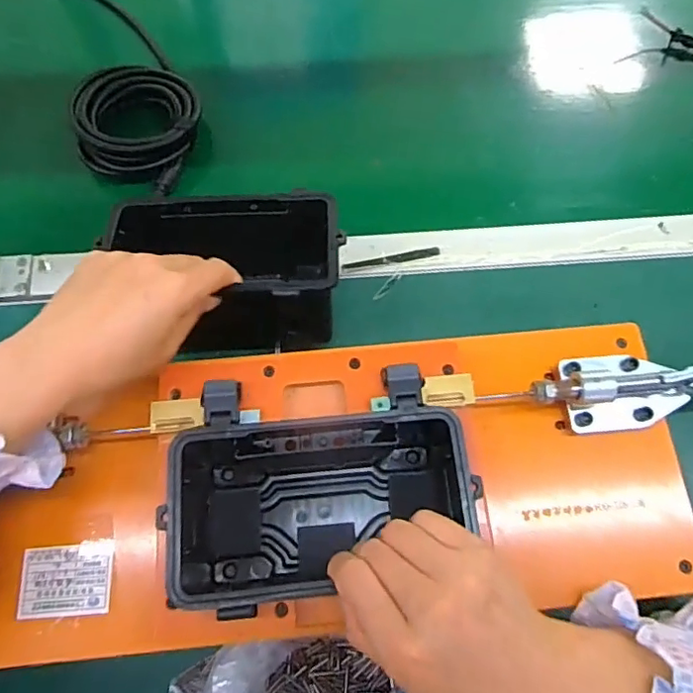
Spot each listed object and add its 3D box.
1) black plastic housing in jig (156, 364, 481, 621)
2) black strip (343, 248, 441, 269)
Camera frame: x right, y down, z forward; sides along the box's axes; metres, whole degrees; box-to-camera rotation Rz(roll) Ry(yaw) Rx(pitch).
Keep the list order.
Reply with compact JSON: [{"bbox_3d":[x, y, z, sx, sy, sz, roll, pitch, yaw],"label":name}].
[{"bbox_3d":[-0.015,0.091,0.358,0.175,0.092,0.129,-2,70,-1],"label":"black plastic housing in jig"},{"bbox_3d":[0.041,-0.080,0.508,0.089,0.006,0.009,-12,70,-4],"label":"black strip"}]

